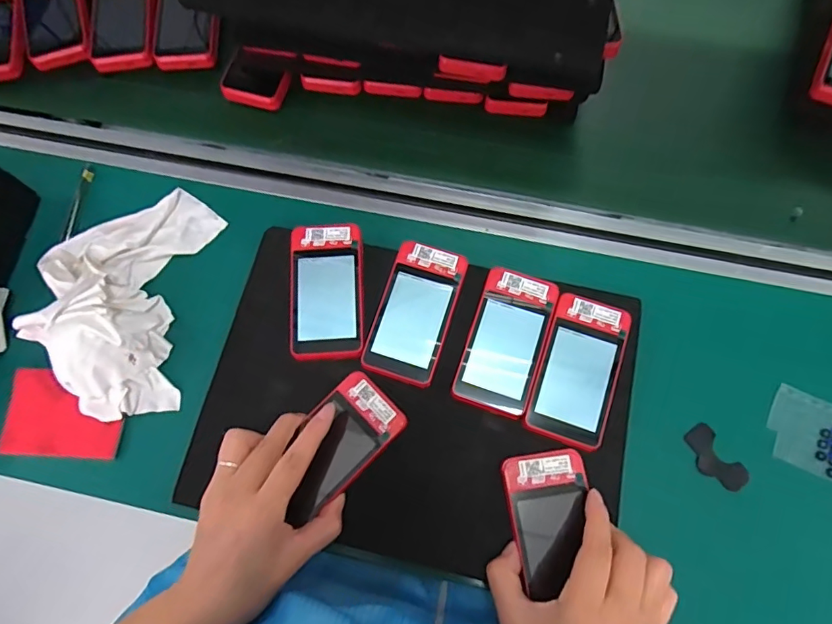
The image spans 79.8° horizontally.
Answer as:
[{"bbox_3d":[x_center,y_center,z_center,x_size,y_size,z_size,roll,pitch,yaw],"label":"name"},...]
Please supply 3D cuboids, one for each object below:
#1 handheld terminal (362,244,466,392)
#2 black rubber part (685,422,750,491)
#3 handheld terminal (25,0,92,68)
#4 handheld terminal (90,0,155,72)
[{"bbox_3d":[0.000,0.001,0.428,0.061,0.021,0.118,17,78,6],"label":"handheld terminal"},{"bbox_3d":[0.245,0.120,0.407,0.030,0.010,0.052,-34,75,-9],"label":"black rubber part"},{"bbox_3d":[-0.392,-0.323,0.542,0.063,0.015,0.137,-17,73,-5],"label":"handheld terminal"},{"bbox_3d":[-0.314,-0.314,0.533,0.067,0.016,0.120,-10,72,-2],"label":"handheld terminal"}]

